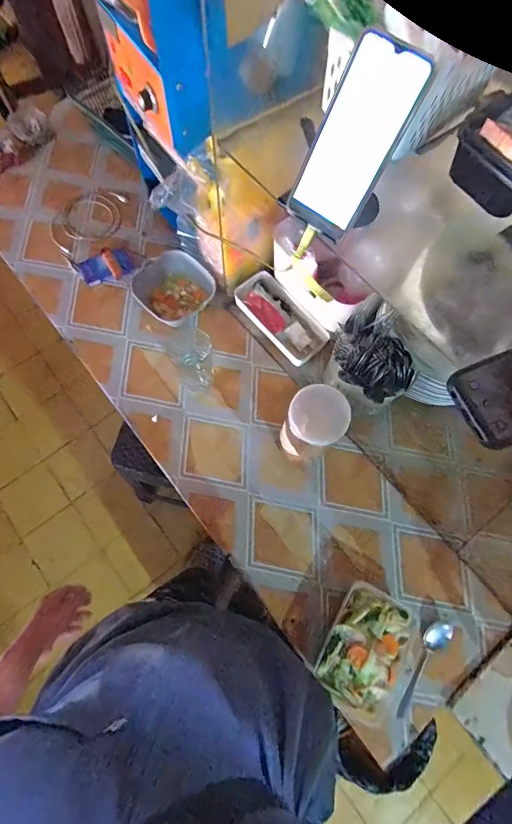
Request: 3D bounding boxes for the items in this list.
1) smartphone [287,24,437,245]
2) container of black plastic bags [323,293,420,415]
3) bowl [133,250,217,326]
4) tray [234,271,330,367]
[{"bbox_3d":[0.093,-0.258,0.378,0.075,0.159,0.009,36,38,10],"label":"smartphone"},{"bbox_3d":[0.194,-0.077,0.676,0.142,0.160,0.113,32,74,8],"label":"container of black plastic bags"},{"bbox_3d":[-0.164,-0.248,0.785,0.139,0.058,0.137,-41,77,-13],"label":"bowl"},{"bbox_3d":[0.048,-0.190,0.778,0.094,0.044,0.203,-41,77,-13],"label":"tray"}]

